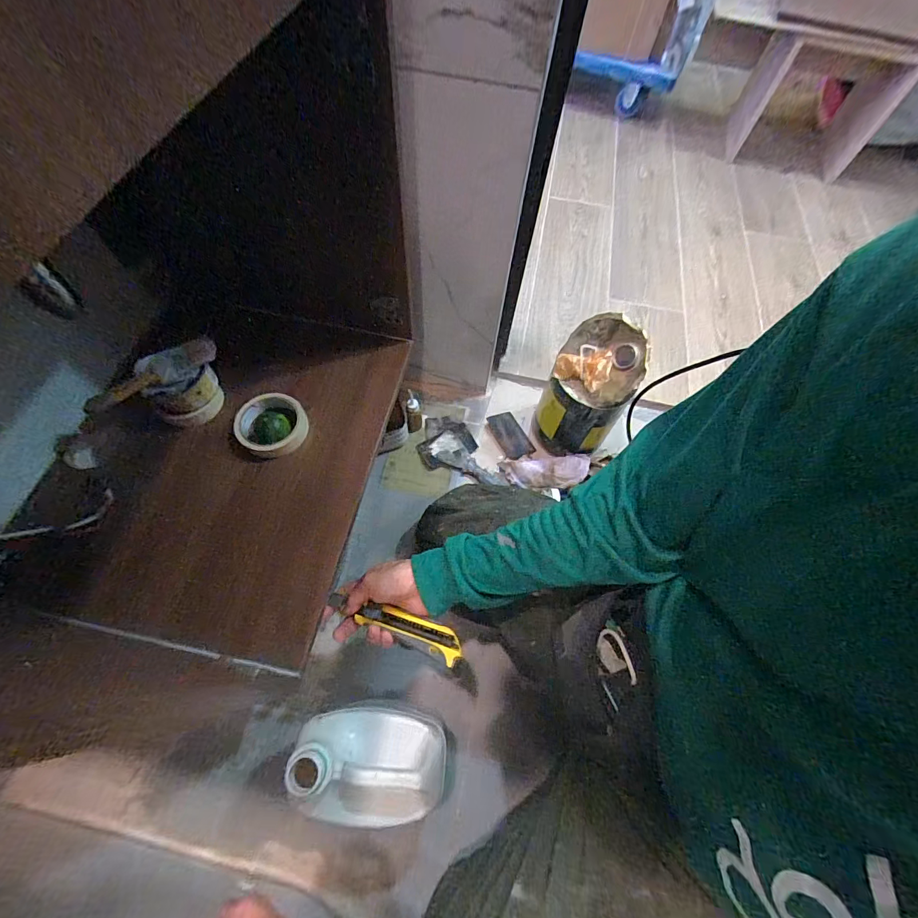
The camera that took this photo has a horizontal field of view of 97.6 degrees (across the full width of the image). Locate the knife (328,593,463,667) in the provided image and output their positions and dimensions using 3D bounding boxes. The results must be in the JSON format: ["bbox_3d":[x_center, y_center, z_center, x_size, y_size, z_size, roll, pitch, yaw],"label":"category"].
[{"bbox_3d":[-0.057,0.198,0.467,0.132,0.019,0.034,11,62,23],"label":"knife"}]

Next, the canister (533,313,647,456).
[{"bbox_3d":[0.231,-0.129,0.767,0.125,0.270,0.148,2,64,-3],"label":"canister"}]

